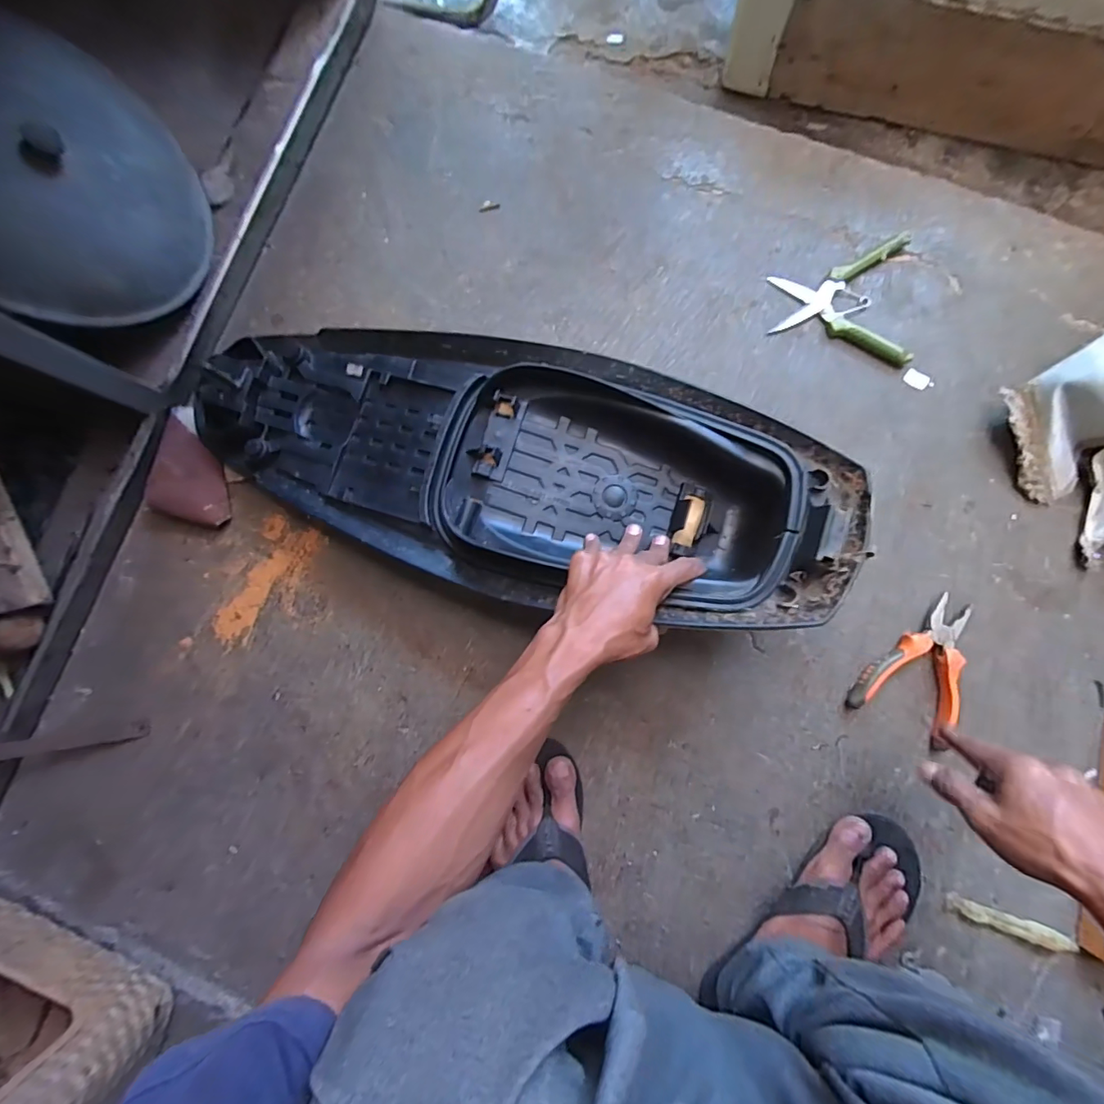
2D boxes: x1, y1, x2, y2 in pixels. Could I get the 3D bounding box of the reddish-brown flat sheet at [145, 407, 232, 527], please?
[{"bbox_3d":[-0.444,-0.108,0.629,0.092,0.033,0.142,10,85,5],"label":"reddish-brown flat sheet"}]

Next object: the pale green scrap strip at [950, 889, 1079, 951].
[{"bbox_3d":[0.475,0.386,0.520,0.119,0.010,0.022,16,86,6],"label":"pale green scrap strip"}]

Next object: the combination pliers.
[{"bbox_3d":[0.398,0.119,0.536,0.096,0.019,0.149,29,87,7],"label":"combination pliers"}]

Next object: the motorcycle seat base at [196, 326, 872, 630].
[{"bbox_3d":[-0.057,-0.095,0.529,0.684,0.099,0.255,15,86,13],"label":"motorcycle seat base"}]

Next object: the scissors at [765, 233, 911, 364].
[{"bbox_3d":[0.337,-0.287,0.584,0.146,0.018,0.146,-1,84,4],"label":"scissors"}]

